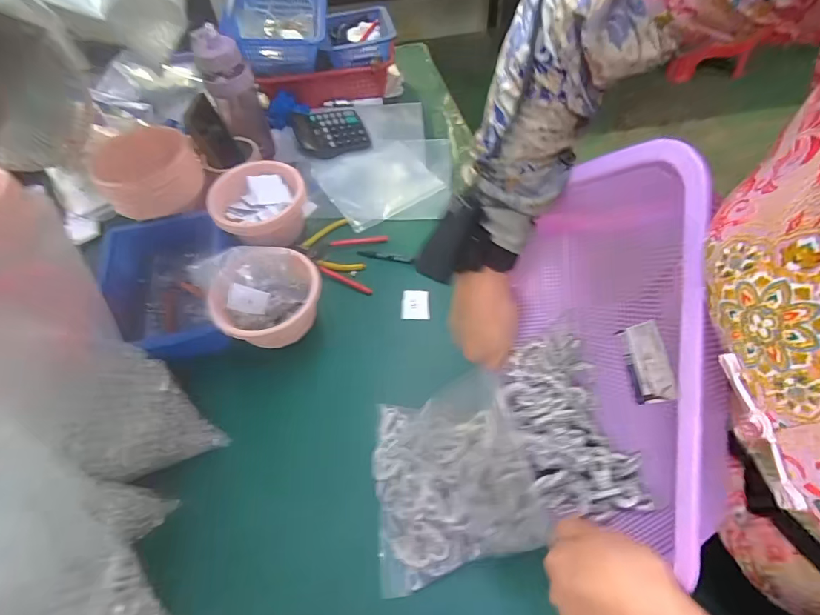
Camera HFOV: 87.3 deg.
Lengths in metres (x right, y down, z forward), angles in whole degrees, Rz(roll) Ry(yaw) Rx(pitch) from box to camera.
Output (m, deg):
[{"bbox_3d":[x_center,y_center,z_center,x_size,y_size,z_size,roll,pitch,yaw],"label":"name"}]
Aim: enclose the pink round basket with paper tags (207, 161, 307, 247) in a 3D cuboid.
[{"bbox_3d":[-0.251,-0.170,0.733,0.150,0.085,0.130,-16,57,-8],"label":"pink round basket with paper tags"}]

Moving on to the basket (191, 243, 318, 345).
[{"bbox_3d":[-0.202,-0.006,0.624,0.154,0.114,0.139,-25,59,-14],"label":"basket"}]

